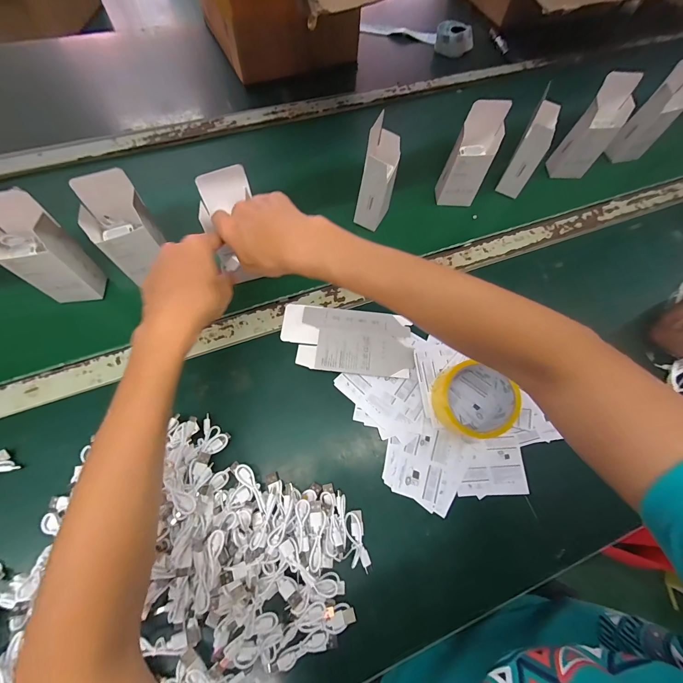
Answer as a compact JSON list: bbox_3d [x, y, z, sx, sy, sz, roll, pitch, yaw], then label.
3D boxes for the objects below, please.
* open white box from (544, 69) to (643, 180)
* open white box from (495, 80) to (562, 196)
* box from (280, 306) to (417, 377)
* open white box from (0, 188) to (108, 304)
[{"bbox_3d":[0.446,-0.374,0.578,0.069,0.159,0.055,-17,69,-11],"label":"open white box"},{"bbox_3d":[0.328,-0.334,0.558,0.044,0.151,0.064,31,69,9],"label":"open white box"},{"bbox_3d":[0.007,-0.003,0.465,0.188,0.012,0.095,6,66,2],"label":"box"},{"bbox_3d":[-0.390,-0.114,0.425,0.070,0.145,0.053,-13,68,-9],"label":"open white box"}]

